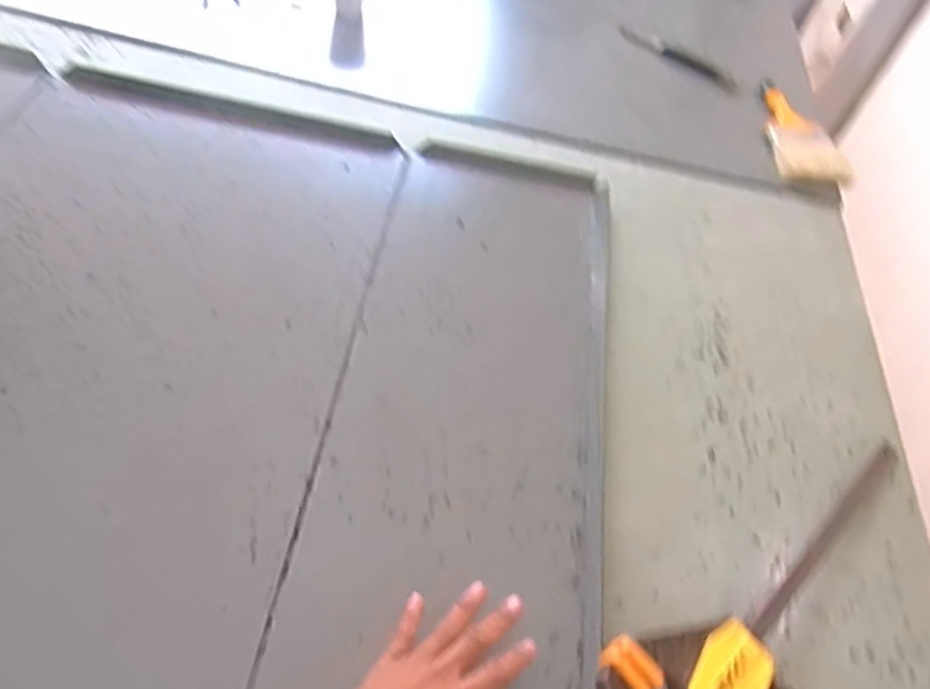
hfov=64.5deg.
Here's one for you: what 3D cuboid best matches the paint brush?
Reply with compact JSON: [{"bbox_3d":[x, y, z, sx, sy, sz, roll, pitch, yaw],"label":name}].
[{"bbox_3d":[0.483,-0.313,1.067,0.101,0.035,0.221,10,50,-4],"label":"paint brush"}]

